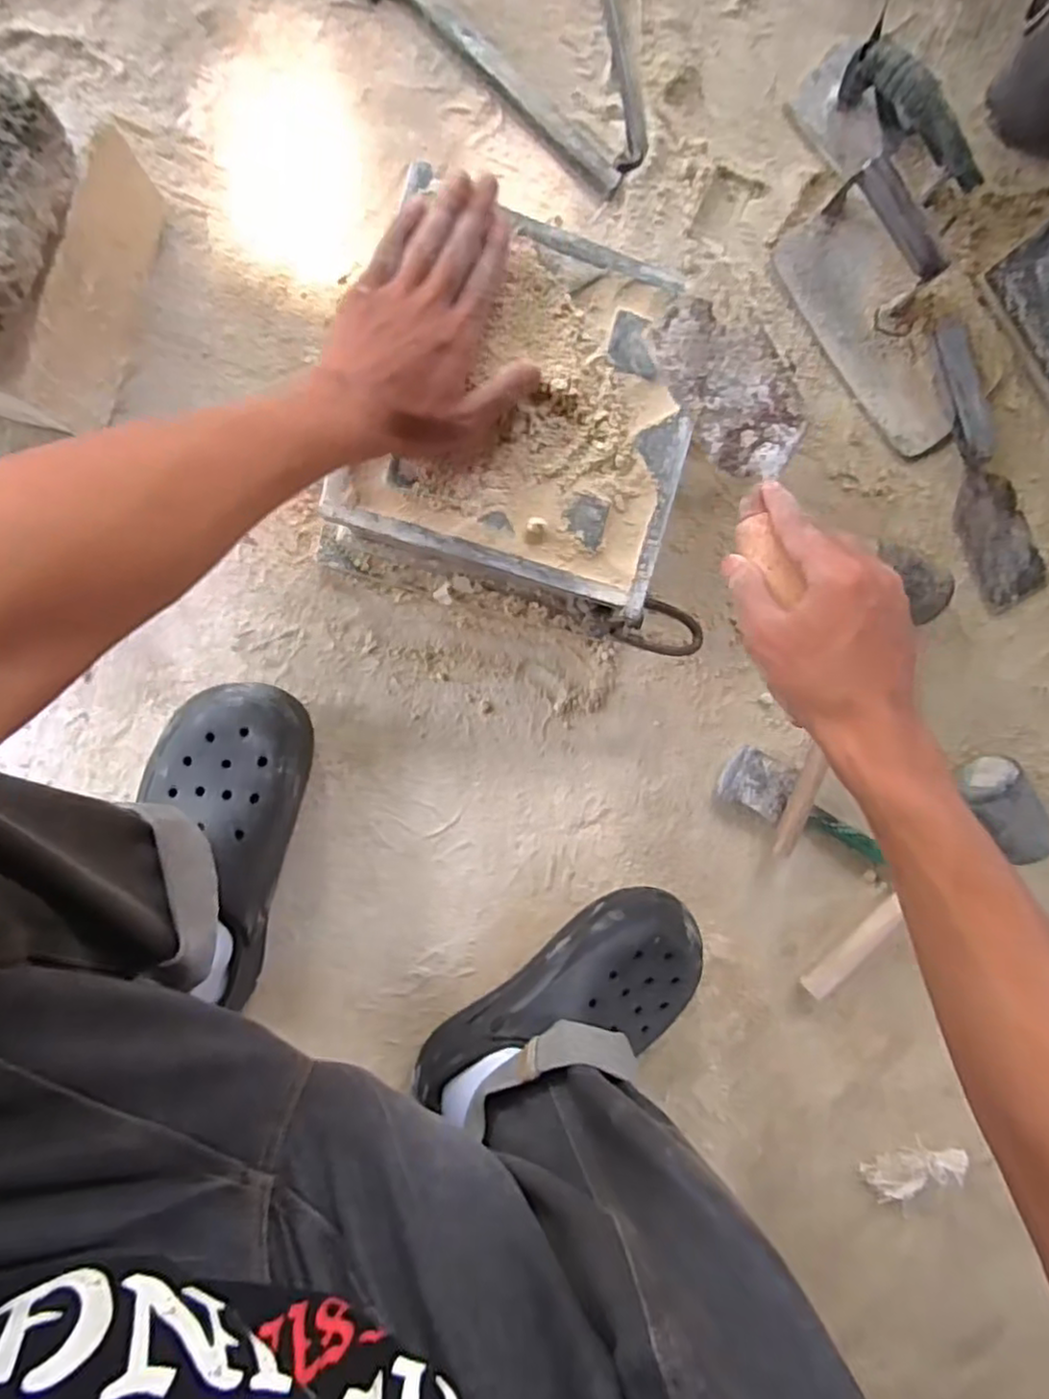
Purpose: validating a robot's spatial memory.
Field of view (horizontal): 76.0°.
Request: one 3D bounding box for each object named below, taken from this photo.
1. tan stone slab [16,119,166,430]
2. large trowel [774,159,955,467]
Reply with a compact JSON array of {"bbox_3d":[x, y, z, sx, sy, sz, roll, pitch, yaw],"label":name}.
[{"bbox_3d":[-0.305,-0.293,0.488,0.014,0.099,0.194,16,92,-8],"label":"tan stone slab"},{"bbox_3d":[0.328,-0.337,0.584,0.100,0.075,0.230,-40,98,-3],"label":"large trowel"}]

